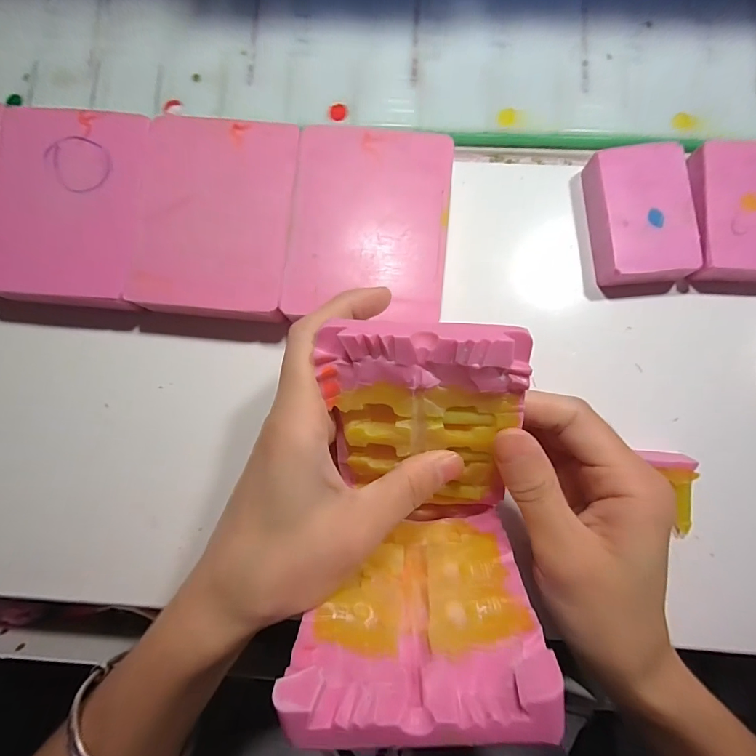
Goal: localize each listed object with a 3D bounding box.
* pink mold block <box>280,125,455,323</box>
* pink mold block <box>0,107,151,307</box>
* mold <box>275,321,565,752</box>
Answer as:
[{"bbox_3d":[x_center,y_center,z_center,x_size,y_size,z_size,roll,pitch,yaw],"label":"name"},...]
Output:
[{"bbox_3d":[-0.004,-0.077,0.212,0.078,0.018,0.098,5,82,3],"label":"pink mold block"},{"bbox_3d":[-0.162,-0.089,0.214,0.078,0.013,0.098,3,82,3],"label":"pink mold block"},{"bbox_3d":[0.015,0.044,0.157,0.077,0.084,0.121,1,82,2],"label":"mold"}]

